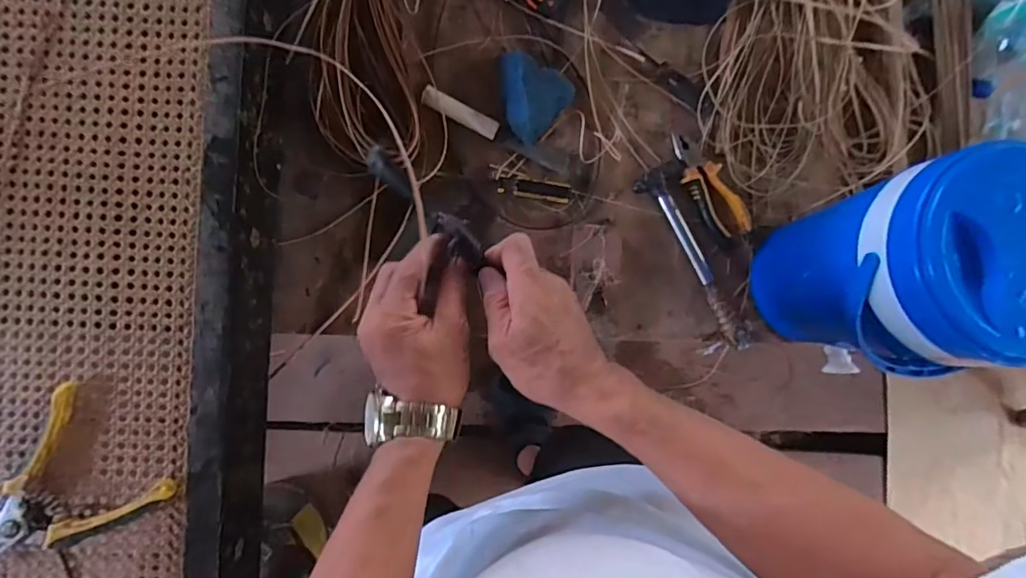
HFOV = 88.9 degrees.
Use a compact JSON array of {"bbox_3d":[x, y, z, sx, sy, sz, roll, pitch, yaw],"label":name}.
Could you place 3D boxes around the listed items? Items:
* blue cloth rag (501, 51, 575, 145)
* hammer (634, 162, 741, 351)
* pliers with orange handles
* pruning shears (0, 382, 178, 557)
[{"bbox_3d":[0.032,-0.229,0.602,0.080,0.048,0.107,-6,85,-5],"label":"blue cloth rag"},{"bbox_3d":[0.212,-0.041,0.620,0.062,0.028,0.222,-21,86,-6],"label":"hammer"},{"bbox_3d":[0.234,-0.120,0.625,0.046,0.020,0.143,-30,87,-6],"label":"pliers with orange handles"},{"bbox_3d":[-0.424,0.196,0.478,0.173,0.017,0.136,-44,92,-3],"label":"pruning shears"}]

